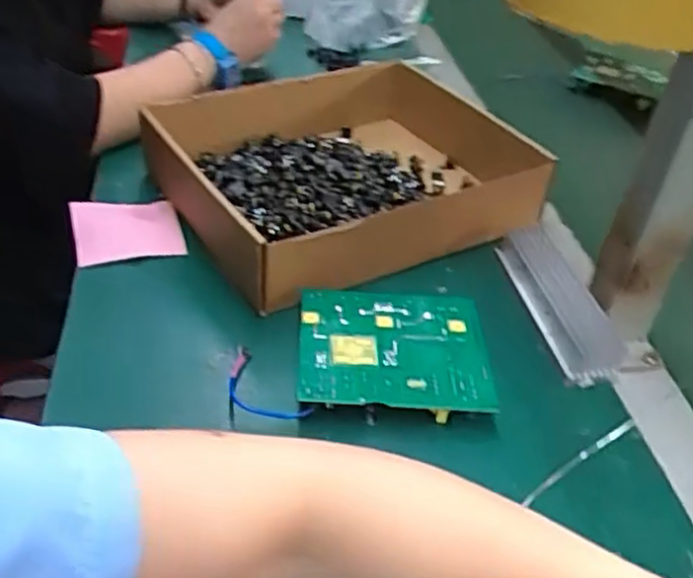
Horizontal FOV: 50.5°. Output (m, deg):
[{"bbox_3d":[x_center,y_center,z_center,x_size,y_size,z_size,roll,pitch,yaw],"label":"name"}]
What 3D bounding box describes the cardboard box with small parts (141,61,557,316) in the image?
[{"bbox_3d":[0.002,-0.116,0.663,0.301,0.062,0.250,-21,45,-29],"label":"cardboard box with small parts"}]

